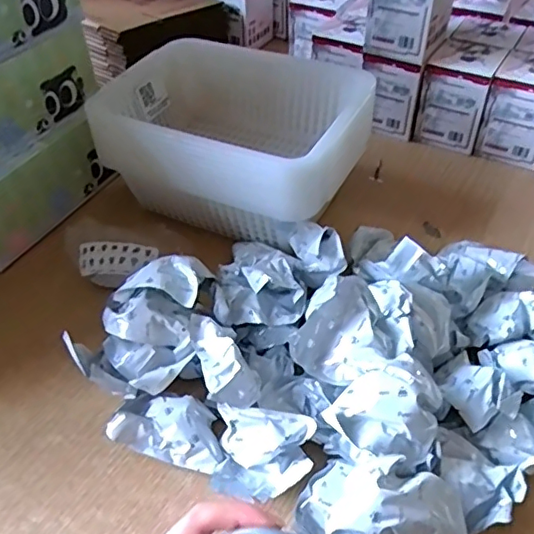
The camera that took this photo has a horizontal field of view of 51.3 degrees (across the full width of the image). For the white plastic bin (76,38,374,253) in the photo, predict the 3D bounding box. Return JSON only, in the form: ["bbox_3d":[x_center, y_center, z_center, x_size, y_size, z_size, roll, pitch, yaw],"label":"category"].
[{"bbox_3d":[-0.030,-0.142,0.623,0.267,0.126,0.198,21,48,22],"label":"white plastic bin"}]

